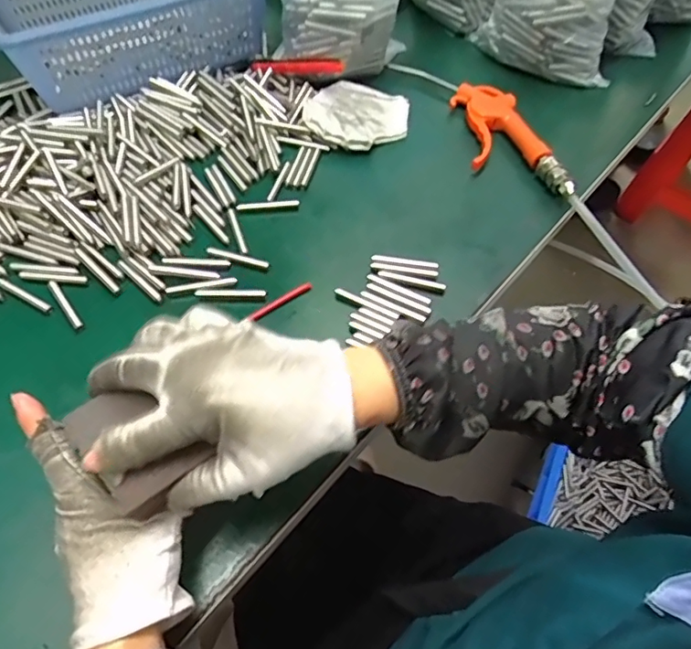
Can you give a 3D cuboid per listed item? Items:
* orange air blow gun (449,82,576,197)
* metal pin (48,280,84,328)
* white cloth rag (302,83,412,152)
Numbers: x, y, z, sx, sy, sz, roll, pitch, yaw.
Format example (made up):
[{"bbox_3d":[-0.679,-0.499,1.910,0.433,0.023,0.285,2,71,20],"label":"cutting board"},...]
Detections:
[{"bbox_3d":[0.160,-0.190,0.540,0.073,0.029,0.175,-6,54,-9],"label":"orange air blow gun"},{"bbox_3d":[-0.230,-0.017,0.426,0.008,0.004,0.055,-31,62,-25],"label":"metal pin"},{"bbox_3d":[0.014,-0.227,0.563,0.104,0.020,0.110,20,55,9],"label":"white cloth rag"}]

